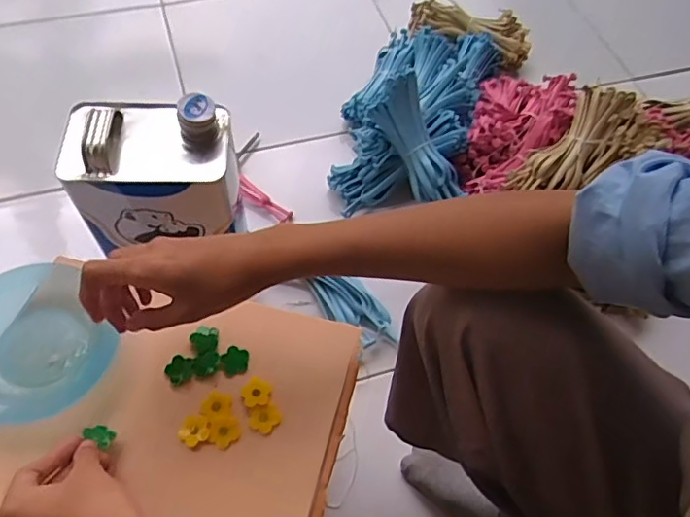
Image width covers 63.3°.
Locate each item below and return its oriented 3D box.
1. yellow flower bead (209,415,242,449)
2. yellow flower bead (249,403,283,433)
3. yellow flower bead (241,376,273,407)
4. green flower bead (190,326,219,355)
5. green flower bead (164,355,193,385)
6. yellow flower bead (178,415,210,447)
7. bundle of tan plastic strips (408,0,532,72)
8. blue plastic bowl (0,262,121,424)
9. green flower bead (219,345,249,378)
[{"bbox_3d":[-0.094,0.133,0.431,0.023,0.004,0.022,2,60,-3],"label":"yellow flower bead"},{"bbox_3d":[-0.063,0.125,0.439,0.023,0.004,0.023,2,60,-3],"label":"yellow flower bead"},{"bbox_3d":[-0.071,0.107,0.447,0.023,0.004,0.023,2,60,-3],"label":"yellow flower bead"},{"bbox_3d":[-0.117,0.066,0.467,0.022,0.008,0.022,2,60,-3],"label":"green flower bead"},{"bbox_3d":[-0.134,0.089,0.454,0.022,0.004,0.020,-36,68,-22],"label":"green flower bead"},{"bbox_3d":[-0.117,0.131,0.430,0.022,0.004,0.023,2,60,-3],"label":"yellow flower bead"},{"bbox_3d":[0.224,-0.416,1.016,0.229,0.054,0.085,21,60,8],"label":"bundle of tan plastic strips"},{"bbox_3d":[-0.251,0.068,0.439,0.115,0.027,0.114,2,60,-3],"label":"blue plastic bowl"},{"bbox_3d":[-0.090,0.084,0.461,0.023,0.004,0.024,-22,64,-16],"label":"green flower bead"}]

